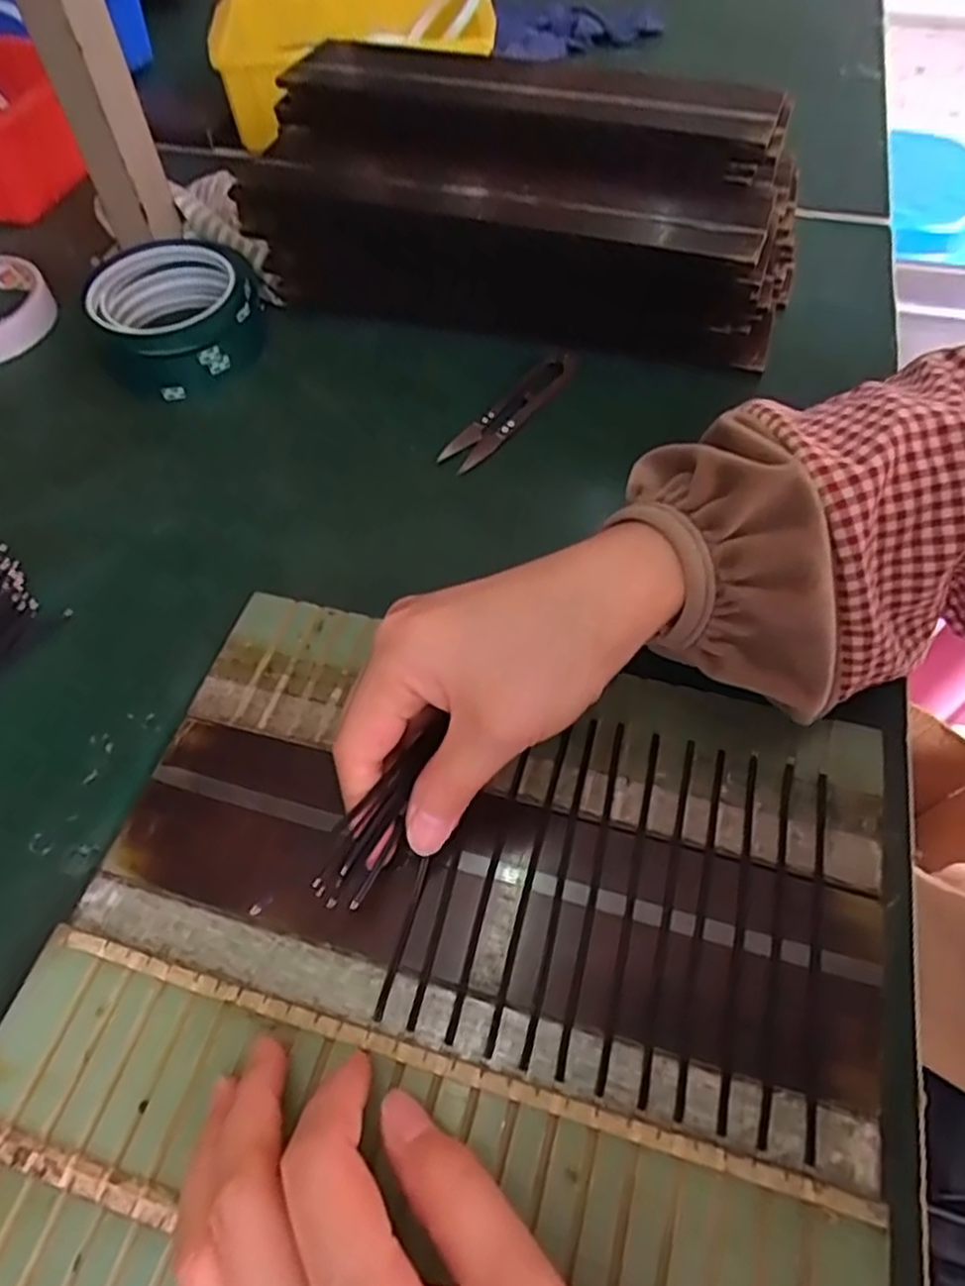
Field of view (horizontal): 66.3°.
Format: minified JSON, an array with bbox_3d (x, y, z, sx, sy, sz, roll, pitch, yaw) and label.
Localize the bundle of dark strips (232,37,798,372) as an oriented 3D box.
[{"bbox_3d":[0.017,-0.230,0.405,0.286,0.112,0.113,13,59,10],"label":"bundle of dark strips"}]

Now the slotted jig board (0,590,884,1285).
[{"bbox_3d":[-0.012,0.112,0.243,0.267,0.011,0.251,12,59,10],"label":"slotted jig board"}]

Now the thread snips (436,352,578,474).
[{"bbox_3d":[0.017,-0.126,0.396,0.024,0.010,0.098,35,65,22],"label":"thread snips"}]

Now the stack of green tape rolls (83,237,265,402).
[{"bbox_3d":[-0.173,-0.189,0.427,0.099,0.038,0.090,-27,60,-14],"label":"stack of green tape rolls"}]

